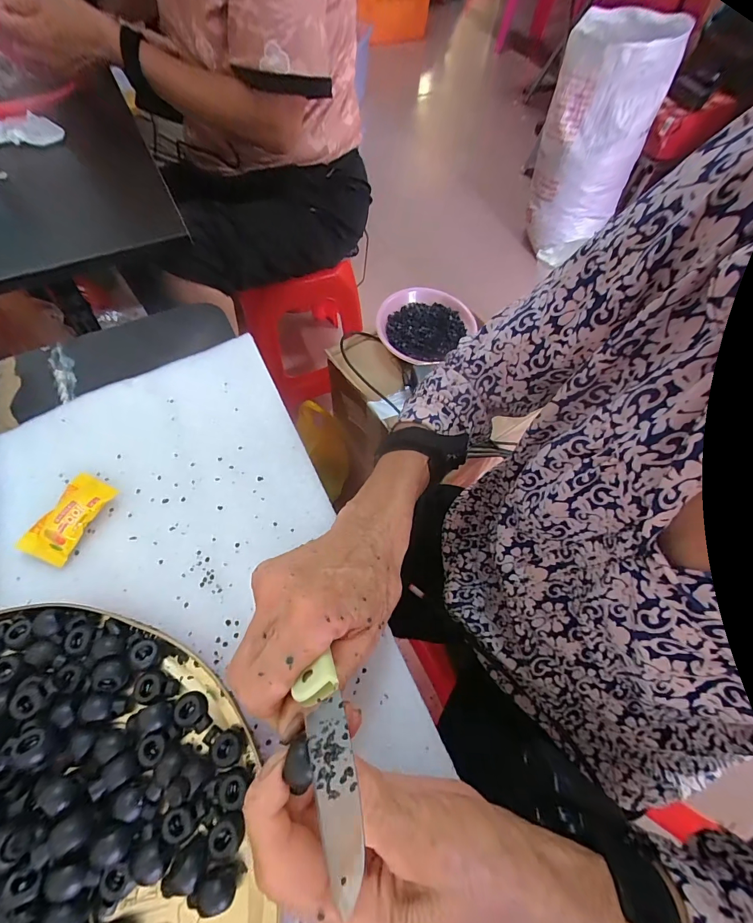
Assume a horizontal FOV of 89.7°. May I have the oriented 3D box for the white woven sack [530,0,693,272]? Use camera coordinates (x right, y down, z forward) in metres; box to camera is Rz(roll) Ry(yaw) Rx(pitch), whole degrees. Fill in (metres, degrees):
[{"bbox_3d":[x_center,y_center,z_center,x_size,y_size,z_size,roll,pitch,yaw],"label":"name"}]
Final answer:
[{"bbox_3d":[0.682,-1.008,1.251,0.334,0.627,0.193,30,65,12],"label":"white woven sack"}]

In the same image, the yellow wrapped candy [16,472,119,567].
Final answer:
[{"bbox_3d":[-0.215,0.039,0.267,0.034,0.012,0.060,23,63,8],"label":"yellow wrapped candy"}]

